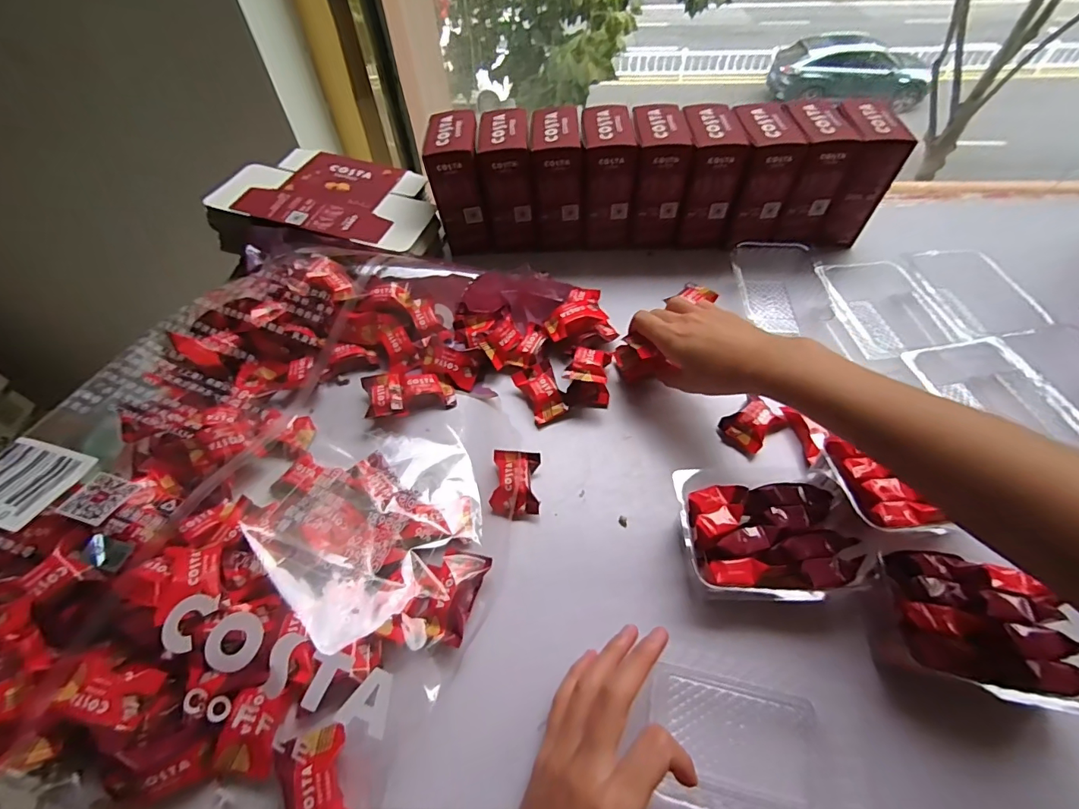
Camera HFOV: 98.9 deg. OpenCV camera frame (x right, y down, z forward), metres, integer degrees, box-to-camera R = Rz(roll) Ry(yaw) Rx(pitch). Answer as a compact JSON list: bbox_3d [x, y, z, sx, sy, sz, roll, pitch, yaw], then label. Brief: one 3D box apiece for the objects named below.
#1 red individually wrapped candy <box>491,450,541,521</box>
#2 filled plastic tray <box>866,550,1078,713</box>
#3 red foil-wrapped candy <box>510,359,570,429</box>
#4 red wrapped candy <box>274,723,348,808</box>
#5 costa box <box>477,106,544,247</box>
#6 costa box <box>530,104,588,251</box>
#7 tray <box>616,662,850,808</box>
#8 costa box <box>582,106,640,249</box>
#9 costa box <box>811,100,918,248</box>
[{"bbox_3d":[-0.019,0.062,0.373,0.038,0.017,0.057,1,53,2],"label":"red individually wrapped candy"},{"bbox_3d":[0.265,0.139,0.287,0.105,0.045,0.077,10,54,9],"label":"filled plastic tray"},{"bbox_3d":[0.002,-0.011,0.428,0.036,0.018,0.058,-18,55,-12],"label":"red foil-wrapped candy"},{"bbox_3d":[-0.127,0.217,0.258,0.038,0.016,0.056,-17,55,-11],"label":"red wrapped candy"},{"bbox_3d":[-0.035,-0.258,0.540,0.059,0.123,0.087,-5,53,-2],"label":"costa box"},{"bbox_3d":[0.022,-0.258,0.538,0.060,0.125,0.086,-3,53,-1],"label":"costa box"},{"bbox_3d":[0.120,0.200,0.269,0.124,0.014,0.066,11,54,9],"label":"tray"},{"bbox_3d":[0.078,-0.260,0.536,0.058,0.122,0.081,-1,53,1],"label":"costa box"},{"bbox_3d":[0.356,-0.260,0.529,0.056,0.126,0.078,2,53,3],"label":"costa box"}]

